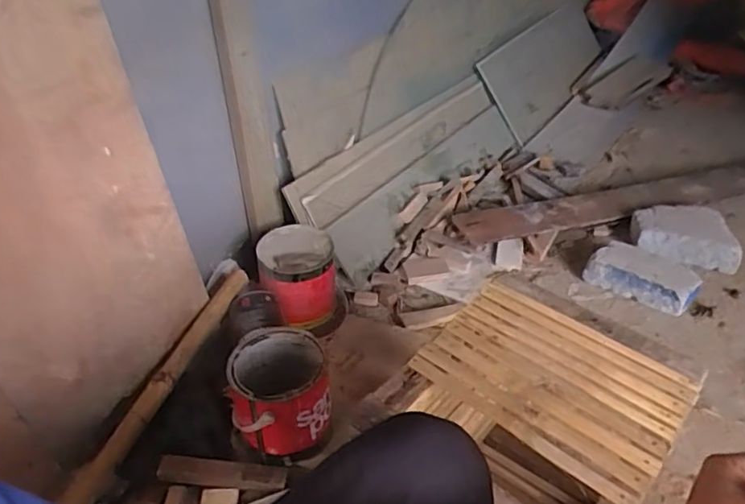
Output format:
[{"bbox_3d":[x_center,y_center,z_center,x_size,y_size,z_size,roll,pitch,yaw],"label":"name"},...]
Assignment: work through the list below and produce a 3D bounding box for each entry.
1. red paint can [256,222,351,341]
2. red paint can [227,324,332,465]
[{"bbox_3d":[-0.143,0.051,1.185,0.160,0.152,0.166,-10,37,-6],"label":"red paint can"},{"bbox_3d":[-0.149,0.226,0.921,0.153,0.138,0.154,-11,36,-13],"label":"red paint can"}]

